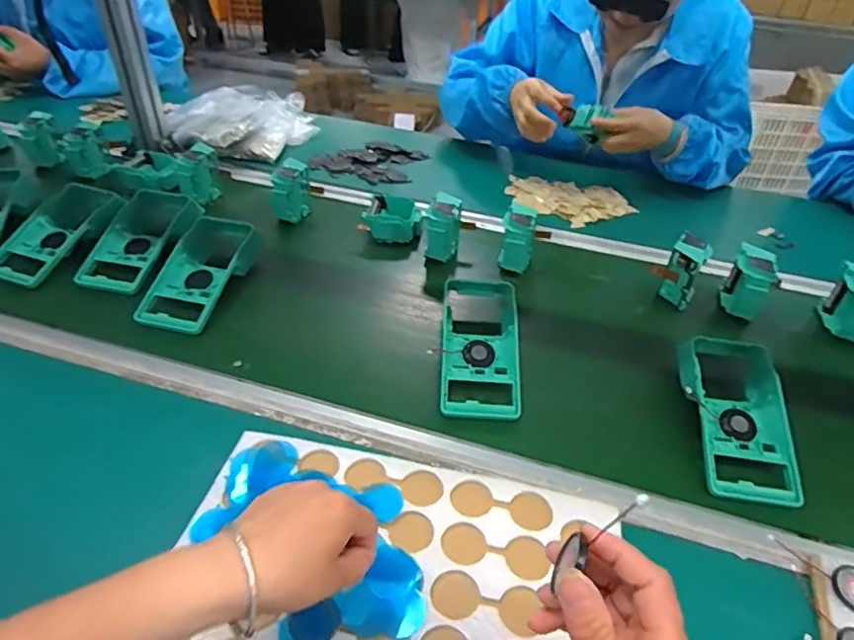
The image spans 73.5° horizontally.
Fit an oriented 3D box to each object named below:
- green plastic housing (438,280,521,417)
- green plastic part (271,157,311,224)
[{"bbox_3d":[0.056,0.025,0.621,0.080,0.026,0.185,4,50,-1],"label":"green plastic housing"},{"bbox_3d":[-0.200,-0.190,0.843,0.059,0.080,0.047,-8,41,-14],"label":"green plastic part"}]

